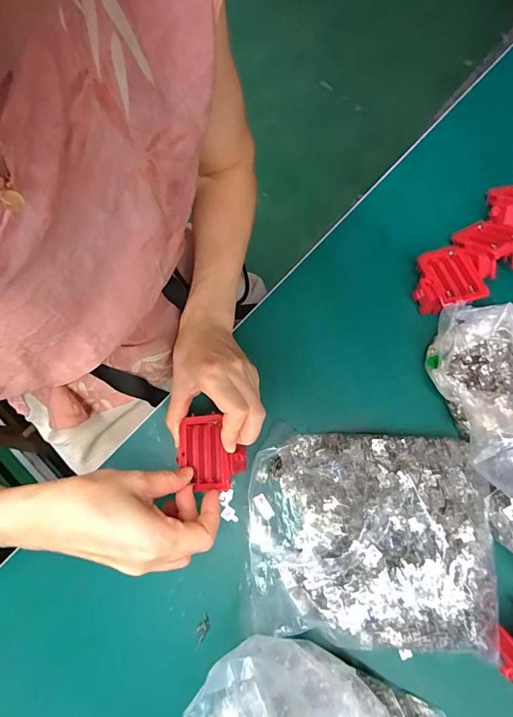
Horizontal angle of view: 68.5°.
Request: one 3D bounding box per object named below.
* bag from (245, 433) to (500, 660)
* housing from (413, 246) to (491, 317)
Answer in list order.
[{"bbox_3d":[0.097,0.156,0.335,0.205,0.051,0.170,2,77,1],"label":"bag"},{"bbox_3d":[0.196,-0.082,0.397,0.058,0.046,0.065,-18,77,-3],"label":"housing"}]

